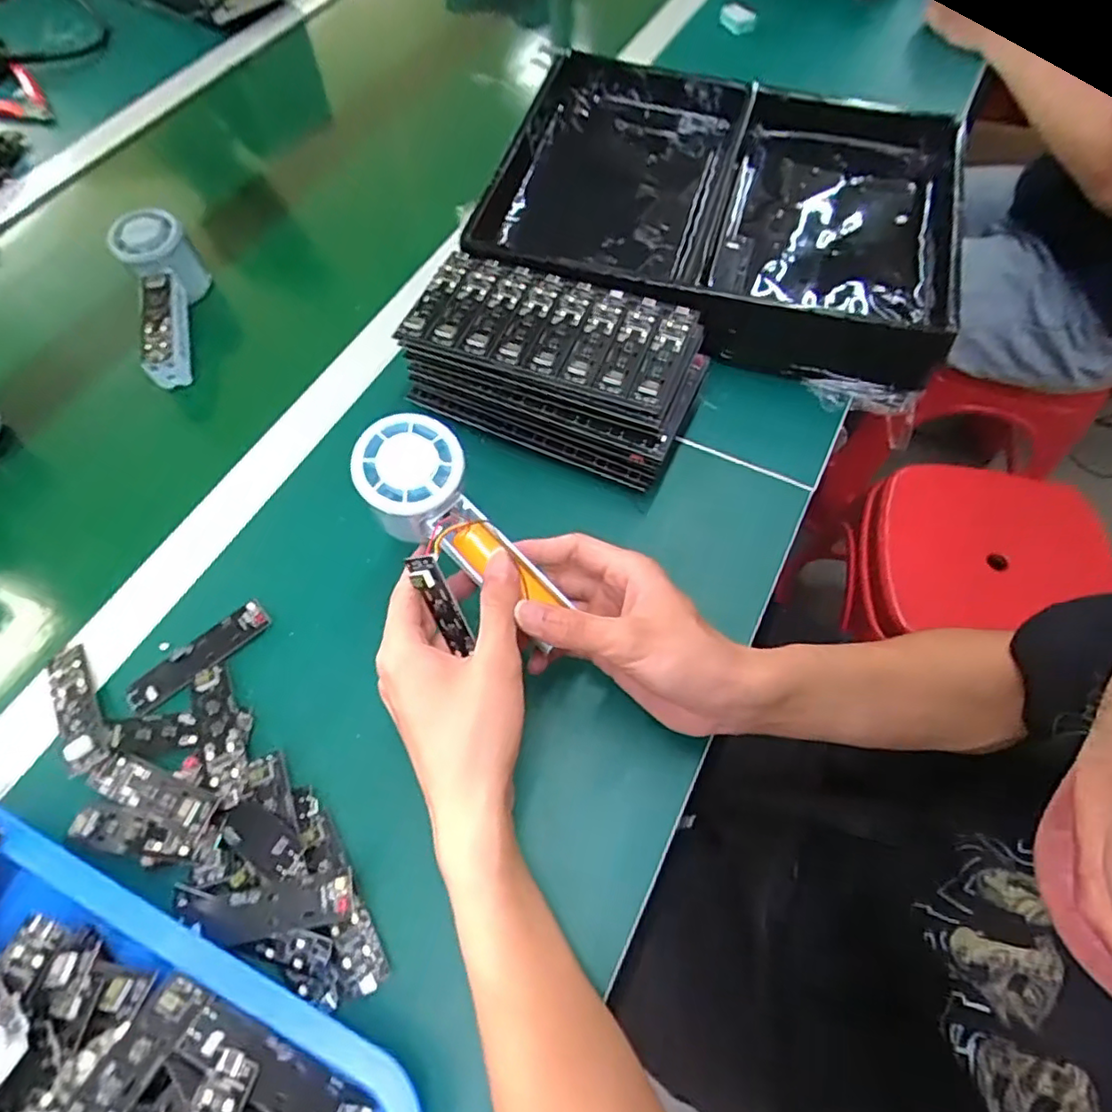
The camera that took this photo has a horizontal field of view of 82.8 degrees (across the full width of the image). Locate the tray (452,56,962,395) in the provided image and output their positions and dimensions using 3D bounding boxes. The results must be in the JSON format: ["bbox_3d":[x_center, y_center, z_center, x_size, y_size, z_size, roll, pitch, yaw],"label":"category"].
[{"bbox_3d":[0.136,-0.299,0.549,0.370,0.079,0.287,14,63,8],"label":"tray"}]

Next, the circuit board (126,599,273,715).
[{"bbox_3d":[-0.225,0.062,0.398,0.091,0.006,0.026,-38,68,-18],"label":"circuit board"}]

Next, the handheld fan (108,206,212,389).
[{"bbox_3d":[-0.331,-0.225,0.536,0.057,0.059,0.160,-21,63,-10],"label":"handheld fan"}]

